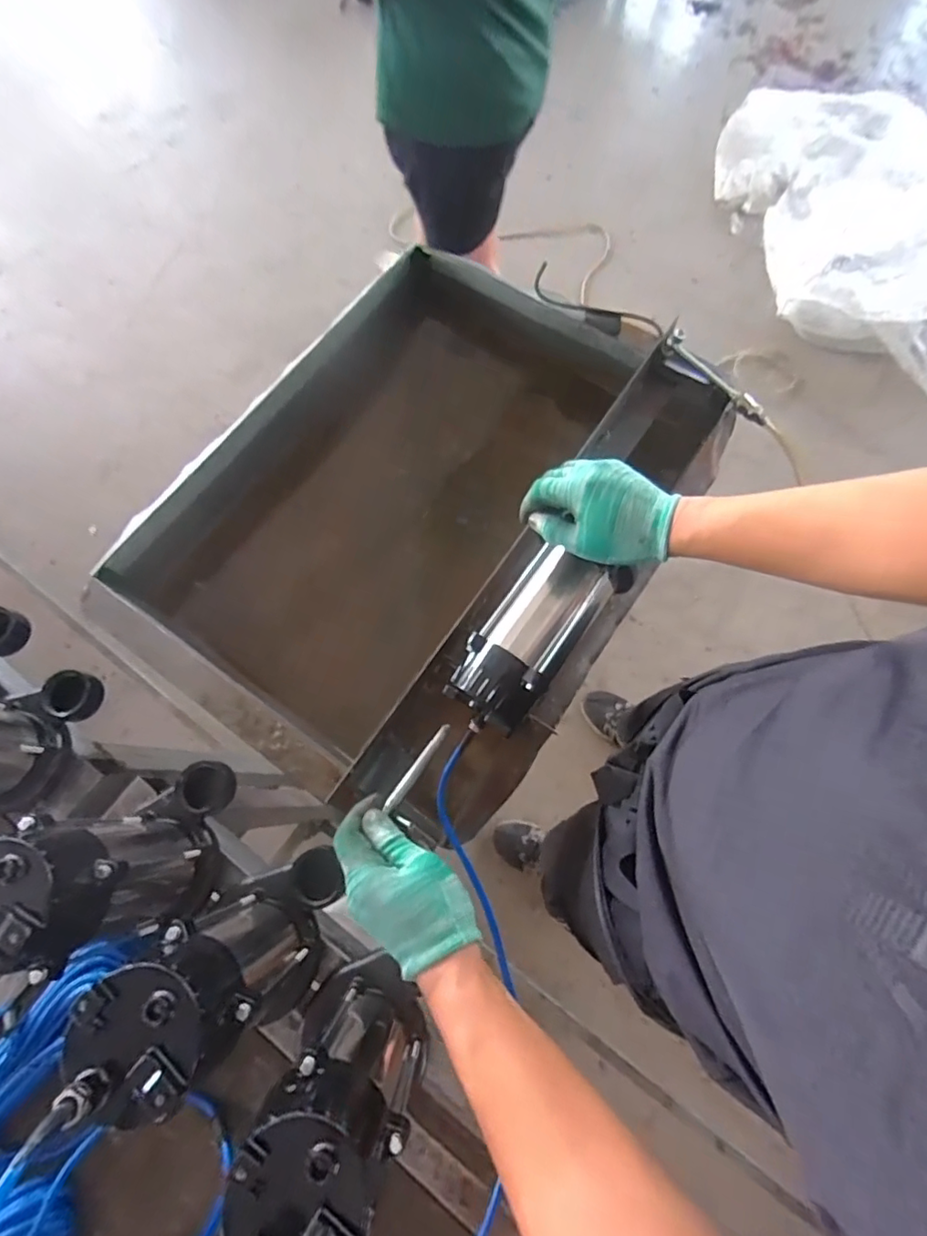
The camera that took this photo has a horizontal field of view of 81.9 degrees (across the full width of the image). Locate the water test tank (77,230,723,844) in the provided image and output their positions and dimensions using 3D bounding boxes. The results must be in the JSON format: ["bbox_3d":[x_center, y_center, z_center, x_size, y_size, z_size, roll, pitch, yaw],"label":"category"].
[{"bbox_3d":[-0.053,-0.161,0.815,0.545,0.244,0.716,35,77,11],"label":"water test tank"}]

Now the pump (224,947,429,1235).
[{"bbox_3d":[-0.101,0.363,0.405,0.104,0.230,0.101,38,77,12],"label":"pump"}]

